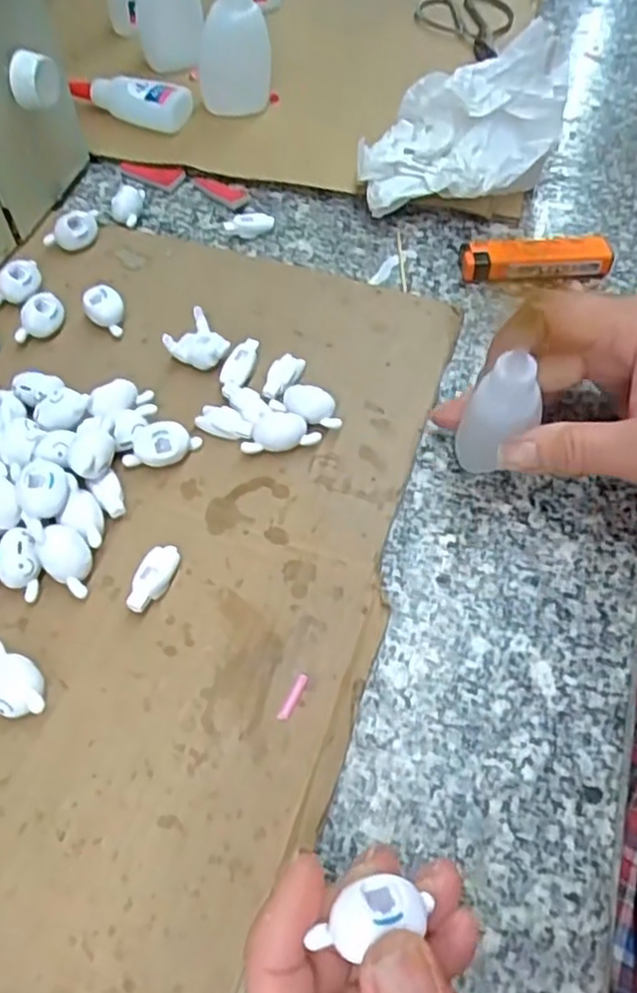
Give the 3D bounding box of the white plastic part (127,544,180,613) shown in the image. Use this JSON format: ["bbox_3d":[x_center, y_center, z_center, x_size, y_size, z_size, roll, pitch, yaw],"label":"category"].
[{"bbox_3d":[-0.065,0.033,0.281,0.012,0.011,0.029,10,59,11],"label":"white plastic part"}]

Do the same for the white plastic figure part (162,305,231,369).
[{"bbox_3d":[-0.060,-0.073,0.344,0.024,0.016,0.027,-33,60,-16],"label":"white plastic figure part"}]

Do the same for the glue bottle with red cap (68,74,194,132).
[{"bbox_3d":[-0.123,-0.254,0.455,0.079,0.024,0.025,11,59,12],"label":"glue bottle with red cap"}]

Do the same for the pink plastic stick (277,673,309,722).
[{"bbox_3d":[-0.009,0.073,0.259,0.004,0.004,0.019,22,61,17],"label":"pink plastic stick"}]

